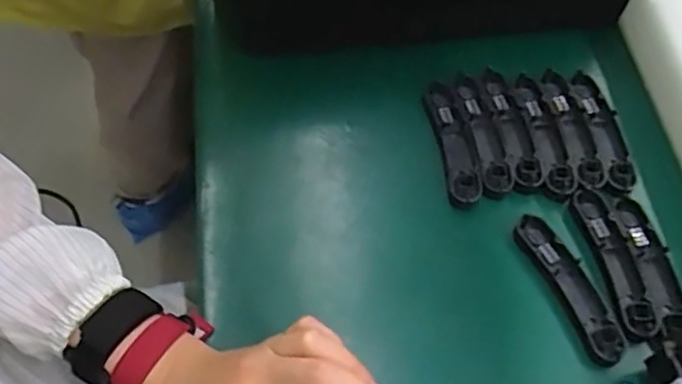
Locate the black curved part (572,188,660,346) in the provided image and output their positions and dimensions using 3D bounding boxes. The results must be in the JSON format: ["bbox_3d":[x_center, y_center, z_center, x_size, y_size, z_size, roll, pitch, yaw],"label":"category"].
[{"bbox_3d":[0.209,0.053,0.511,0.028,0.019,0.122,-7,58,-6],"label":"black curved part"}]

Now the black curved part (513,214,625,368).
[{"bbox_3d":[0.173,0.071,0.503,0.029,0.030,0.122,-19,60,-13],"label":"black curved part"}]

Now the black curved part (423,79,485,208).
[{"bbox_3d":[0.094,-0.042,0.572,0.027,0.031,0.129,-6,58,-5],"label":"black curved part"}]

